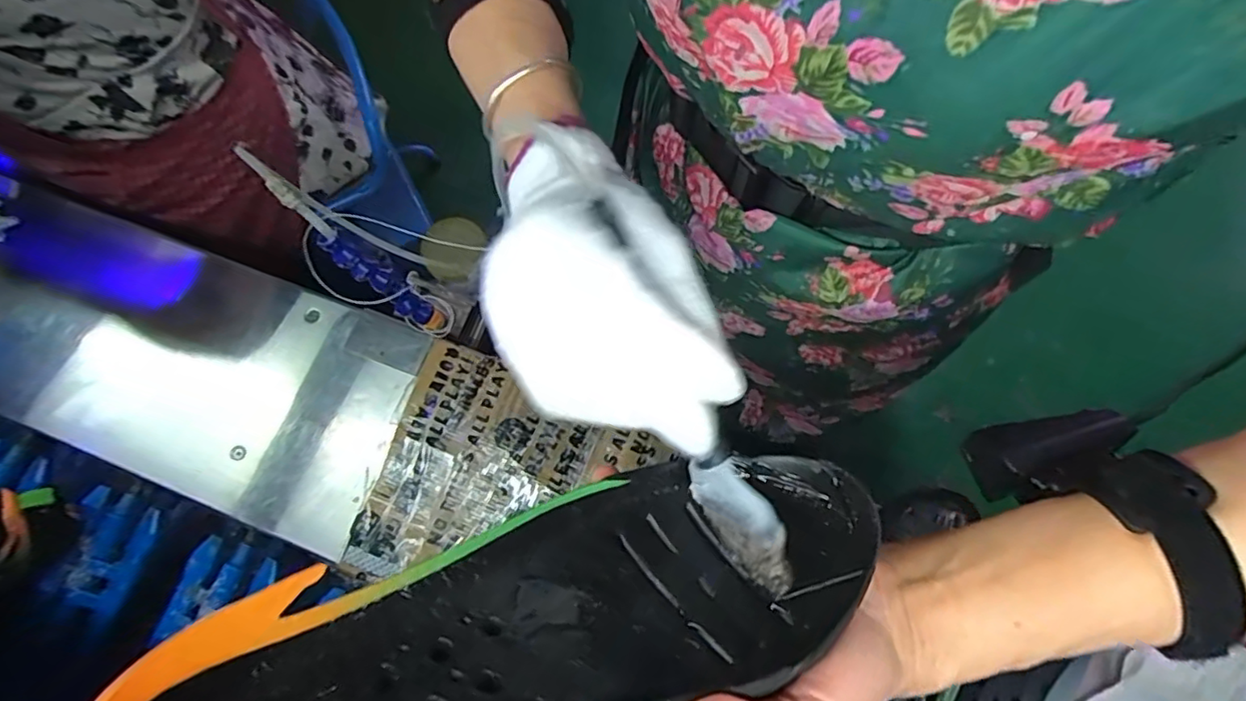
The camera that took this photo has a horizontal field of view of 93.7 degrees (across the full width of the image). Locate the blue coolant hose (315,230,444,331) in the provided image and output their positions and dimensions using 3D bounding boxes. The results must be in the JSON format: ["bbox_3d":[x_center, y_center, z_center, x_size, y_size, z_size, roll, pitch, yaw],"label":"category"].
[{"bbox_3d":[-0.221,-0.062,0.557,0.019,0.153,0.031,26,74,35],"label":"blue coolant hose"}]

